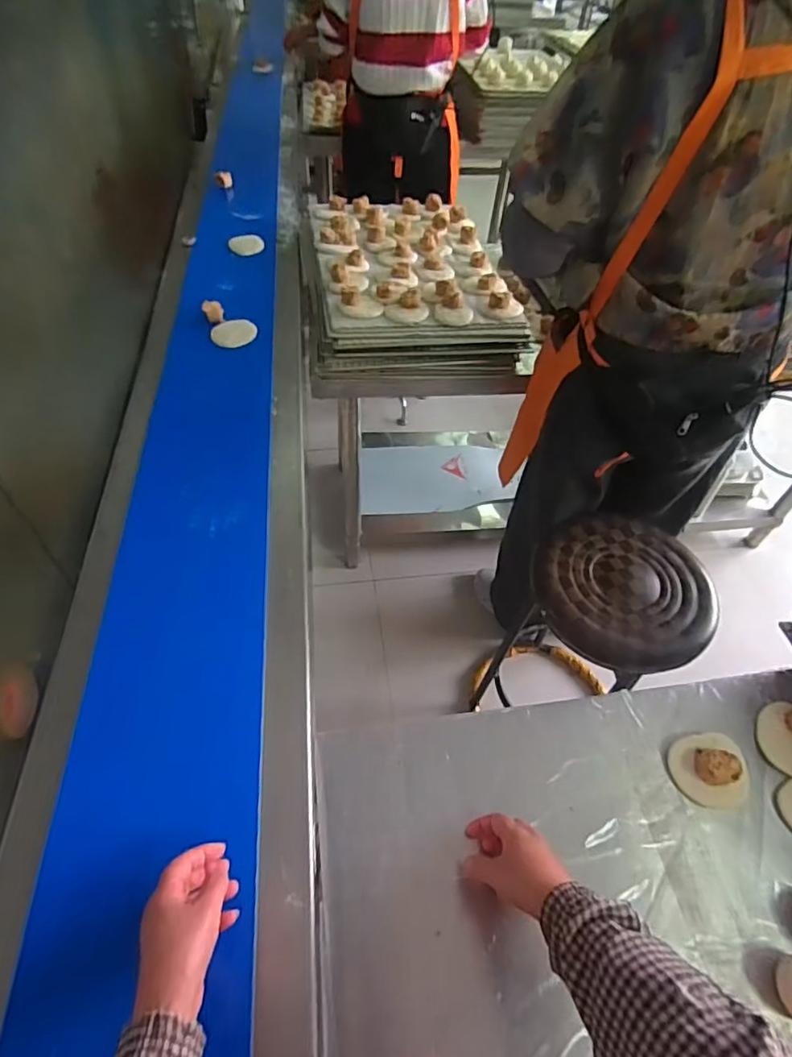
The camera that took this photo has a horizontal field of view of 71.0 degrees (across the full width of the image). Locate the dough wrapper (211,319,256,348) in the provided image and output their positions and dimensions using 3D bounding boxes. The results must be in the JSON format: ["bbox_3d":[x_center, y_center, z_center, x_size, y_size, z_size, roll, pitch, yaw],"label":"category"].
[{"bbox_3d":[-0.319,-0.387,1.099,0.082,0.009,0.076,5,61,-3],"label":"dough wrapper"}]

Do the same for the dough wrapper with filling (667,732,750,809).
[{"bbox_3d":[0.363,0.271,0.631,0.083,0.037,0.079,2,50,-3],"label":"dough wrapper with filling"}]

